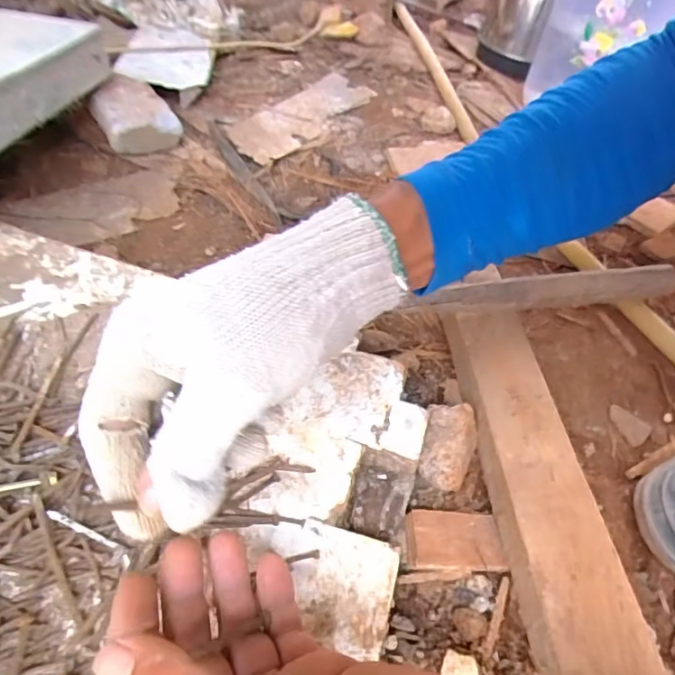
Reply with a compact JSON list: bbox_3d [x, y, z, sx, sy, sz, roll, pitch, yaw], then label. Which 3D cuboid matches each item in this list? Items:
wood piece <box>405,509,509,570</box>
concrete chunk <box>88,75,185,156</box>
[{"bbox_3d":[0.075,0.130,0.331,0.060,0.011,0.036,1,50,-5],"label":"wood piece"},{"bbox_3d":[-0.236,-0.256,0.593,0.082,0.058,0.092,-28,58,-26],"label":"concrete chunk"}]

